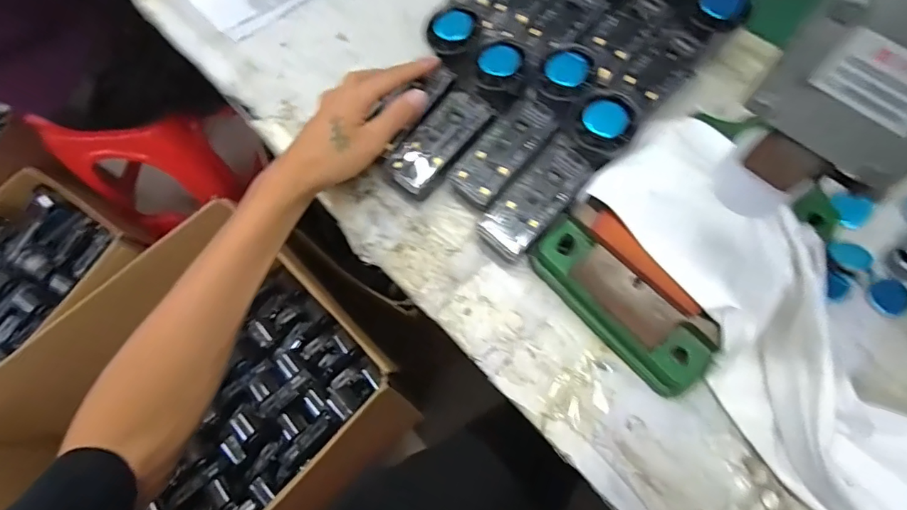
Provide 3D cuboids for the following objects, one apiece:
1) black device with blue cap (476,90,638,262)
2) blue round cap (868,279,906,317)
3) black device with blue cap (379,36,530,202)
[{"bbox_3d":[0.083,-0.067,0.386,0.050,0.025,0.156,41,88,17],"label":"black device with blue cap"},{"bbox_3d":[0.341,0.033,0.367,0.032,0.005,0.029,-13,68,-2],"label":"blue round cap"},{"bbox_3d":[0.004,-0.121,0.414,0.049,0.023,0.156,40,88,16],"label":"black device with blue cap"}]

